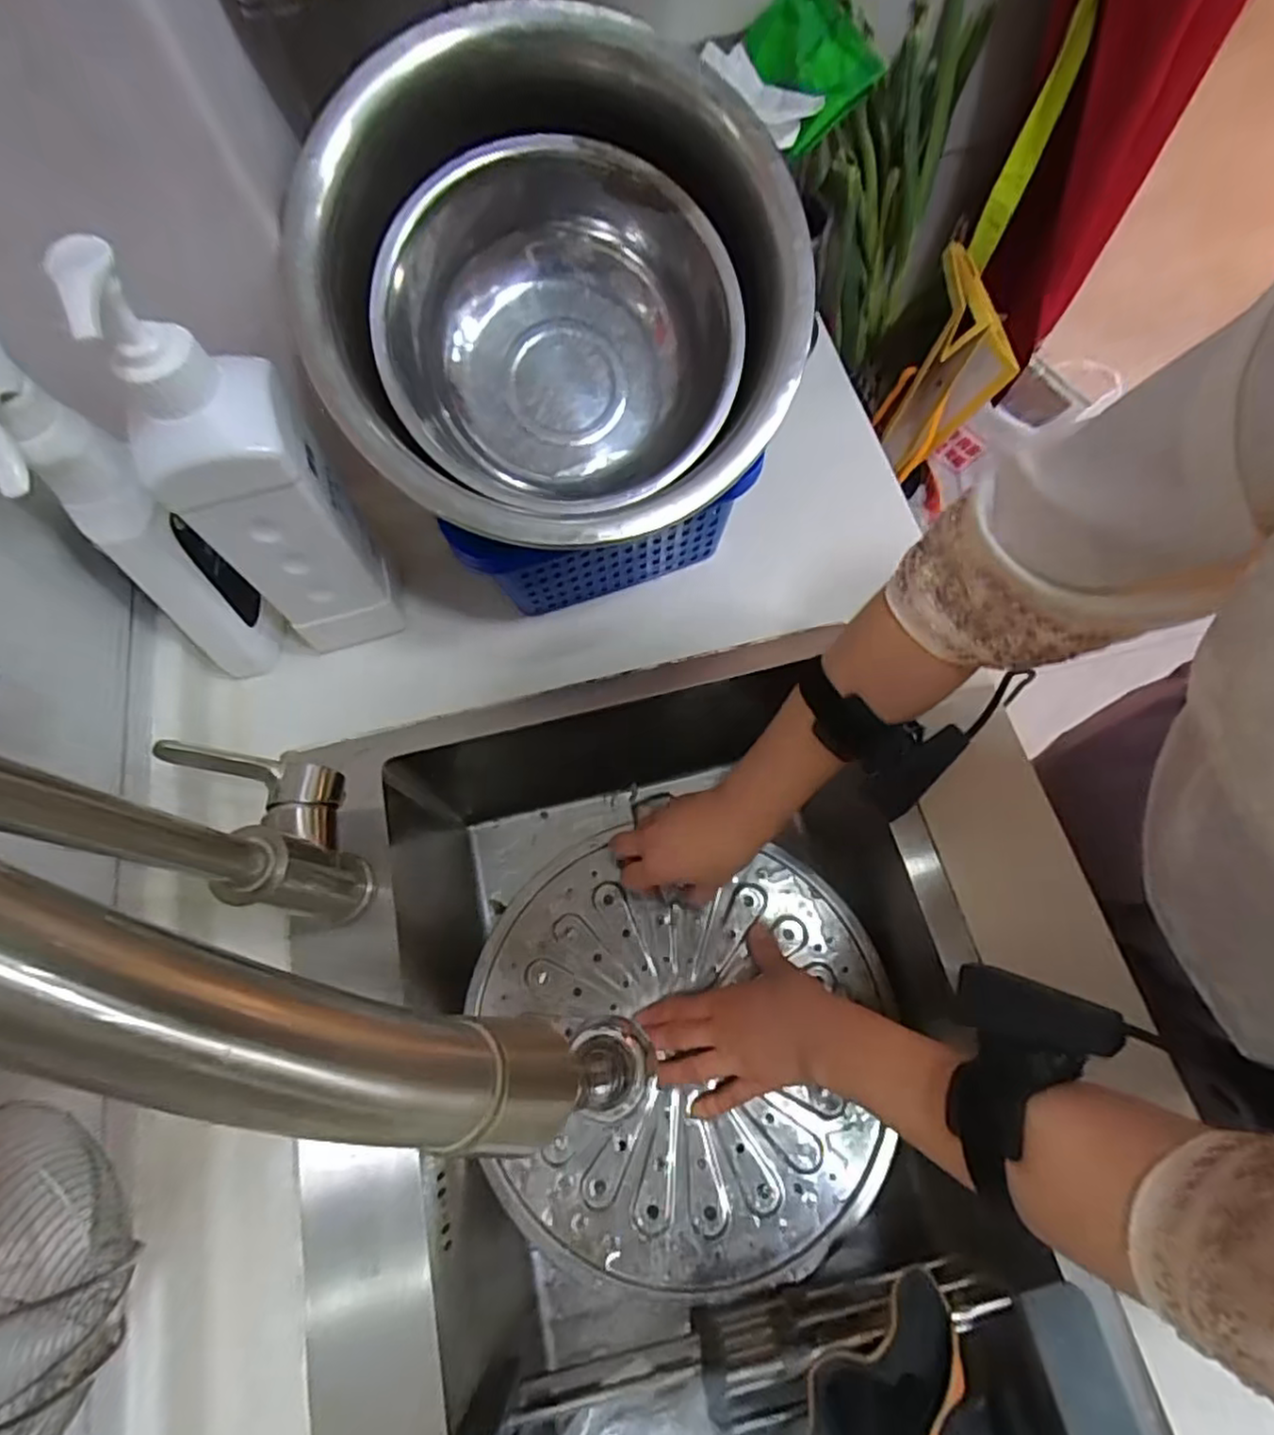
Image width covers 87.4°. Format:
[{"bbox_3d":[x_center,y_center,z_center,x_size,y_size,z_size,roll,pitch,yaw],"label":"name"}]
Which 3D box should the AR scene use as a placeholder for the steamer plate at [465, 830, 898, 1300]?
[{"bbox_3d":[0.029,0.251,0.512,0.309,0.016,0.294,-1,68,2],"label":"steamer plate"}]

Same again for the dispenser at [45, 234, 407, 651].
[{"bbox_3d":[-0.231,-0.134,0.412,0.081,0.286,0.059,-27,70,-8],"label":"dispenser"}]

